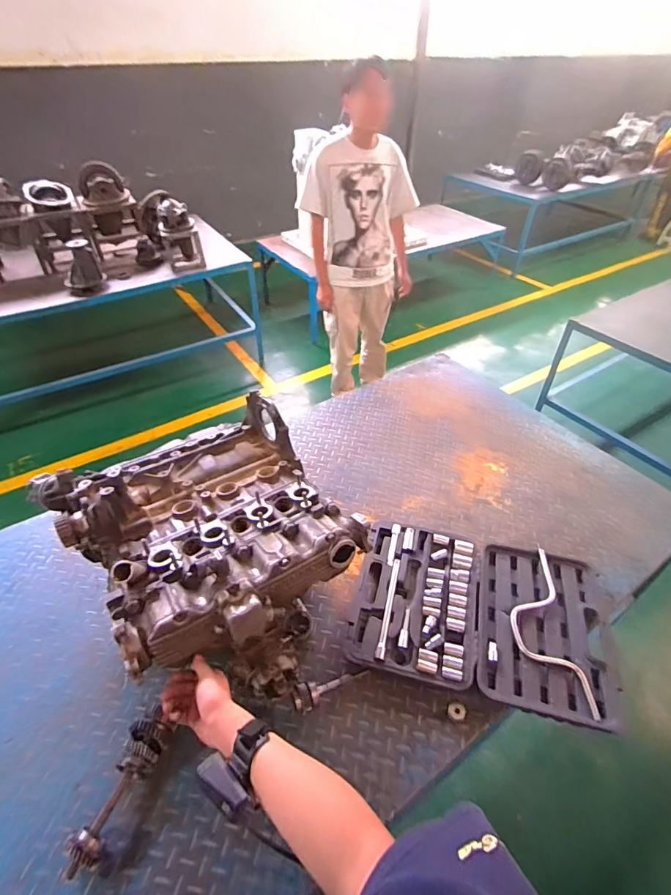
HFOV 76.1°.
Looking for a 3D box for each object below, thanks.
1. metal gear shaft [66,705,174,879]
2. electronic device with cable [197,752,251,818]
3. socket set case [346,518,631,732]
[{"bbox_3d":[-0.374,0.596,0.744,0.070,0.055,0.221,12,43,13],"label":"metal gear shaft"},{"bbox_3d":[-0.135,0.404,0.514,0.074,0.014,0.032,30,51,28],"label":"electronic device with cable"},{"bbox_3d":[0.331,0.376,1.000,0.557,0.041,0.366,9,42,10],"label":"socket set case"}]

